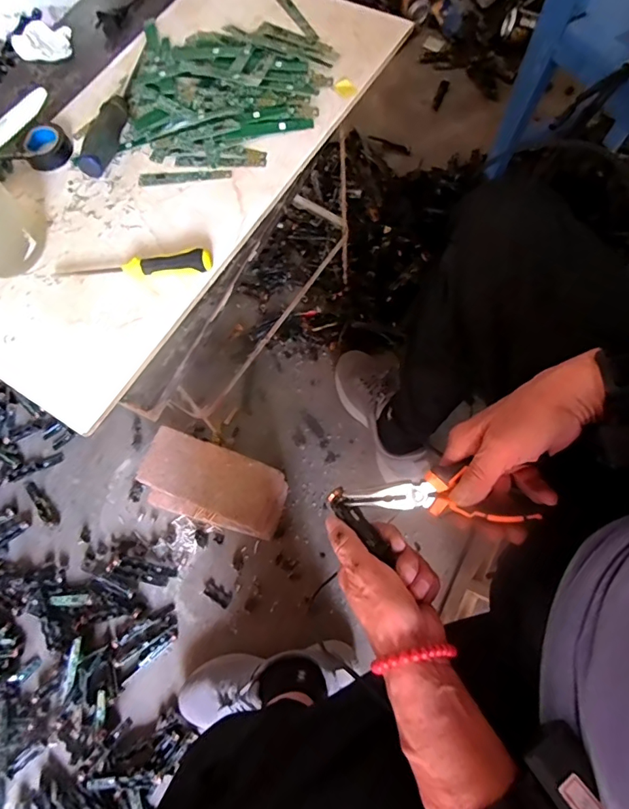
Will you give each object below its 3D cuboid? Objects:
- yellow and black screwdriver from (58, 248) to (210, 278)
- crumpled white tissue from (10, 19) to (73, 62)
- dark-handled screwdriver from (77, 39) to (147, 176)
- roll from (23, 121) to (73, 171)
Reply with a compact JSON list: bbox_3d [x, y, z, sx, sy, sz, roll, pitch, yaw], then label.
[{"bbox_3d":[-0.174,-0.133,0.452,0.152,0.025,0.019,-1,68,5],"label":"yellow and black screwdriver"},{"bbox_3d":[-0.343,-0.457,0.594,0.068,0.023,0.045,-10,68,1],"label":"crumpled white tissue"},{"bbox_3d":[-0.218,-0.336,0.526,0.029,0.032,0.205,4,69,7],"label":"dark-handled screwdriver"},{"bbox_3d":[-0.295,-0.286,0.520,0.052,0.020,0.052,-2,68,4],"label":"roll"}]

